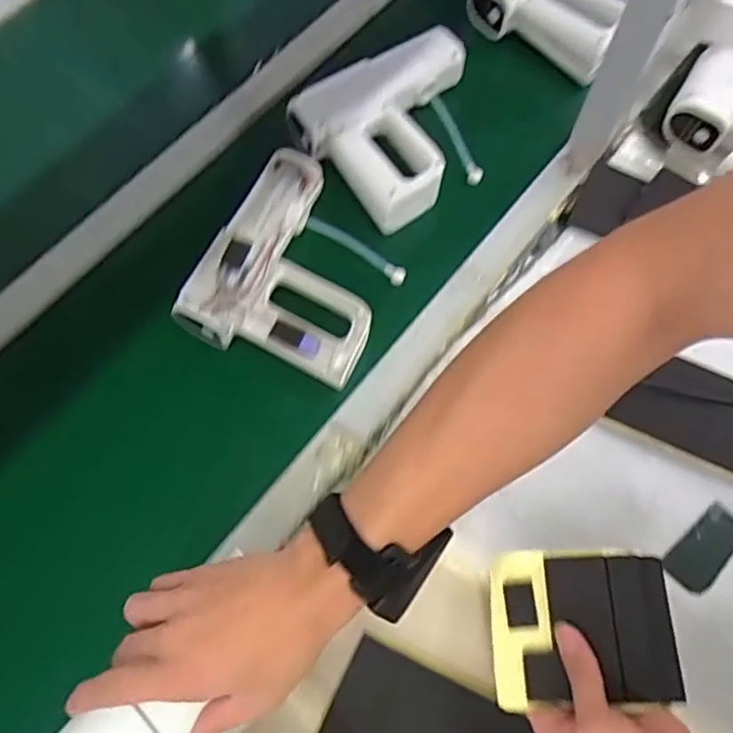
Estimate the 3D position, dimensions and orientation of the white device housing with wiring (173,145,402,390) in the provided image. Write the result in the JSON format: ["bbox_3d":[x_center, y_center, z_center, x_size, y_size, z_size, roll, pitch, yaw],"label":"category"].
[{"bbox_3d":[-0.066,-0.101,0.658,0.186,0.047,0.222,26,70,9],"label":"white device housing with wiring"}]

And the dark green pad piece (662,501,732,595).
[{"bbox_3d":[0.308,0.165,0.579,0.080,0.008,0.042,-40,74,-15],"label":"dark green pad piece"}]

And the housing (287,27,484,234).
[{"bbox_3d":[0.055,-0.272,0.721,0.214,0.055,0.184,-35,73,-13],"label":"housing"}]

